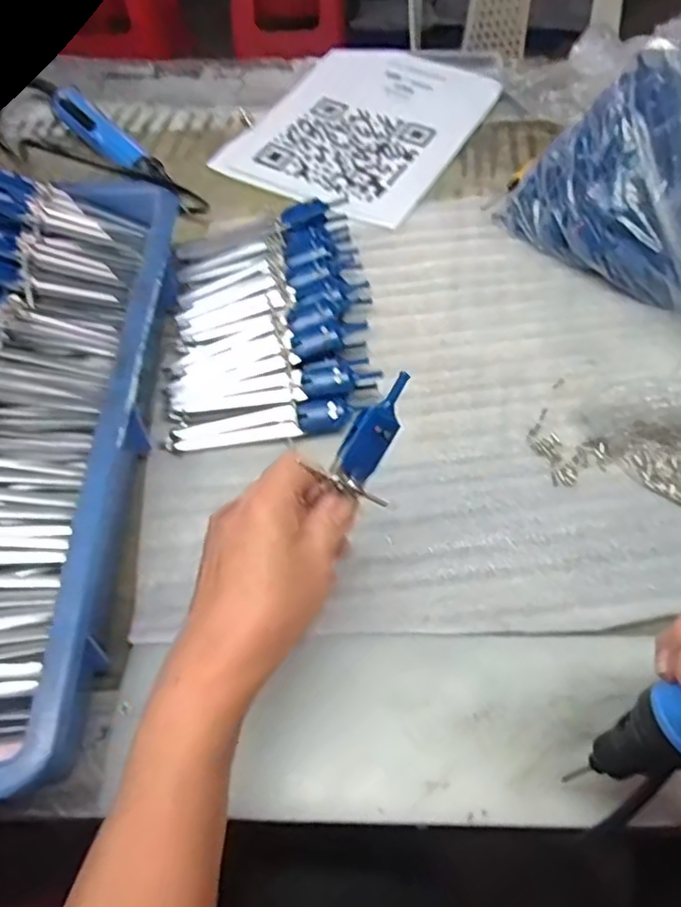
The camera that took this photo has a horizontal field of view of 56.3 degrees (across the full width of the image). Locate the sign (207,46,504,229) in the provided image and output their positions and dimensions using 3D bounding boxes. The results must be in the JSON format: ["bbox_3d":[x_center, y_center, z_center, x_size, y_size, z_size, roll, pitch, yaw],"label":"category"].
[{"bbox_3d":[0.027,-0.354,0.680,0.211,0.010,0.291,25,61,16],"label":"sign"}]

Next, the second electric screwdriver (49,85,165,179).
[{"bbox_3d":[-0.233,-0.313,0.635,0.040,0.038,0.174,-34,61,-21],"label":"second electric screwdriver"}]

